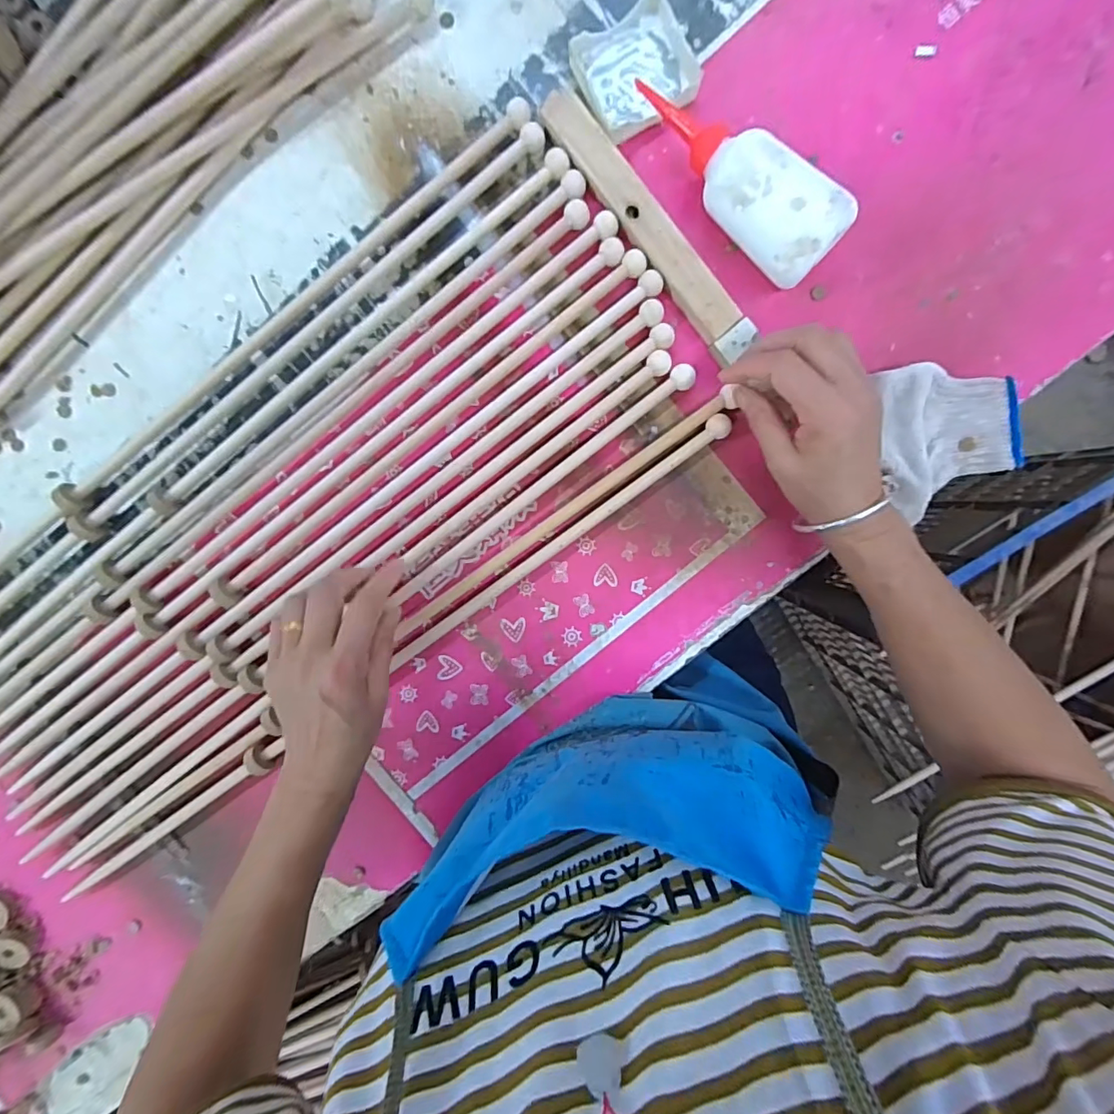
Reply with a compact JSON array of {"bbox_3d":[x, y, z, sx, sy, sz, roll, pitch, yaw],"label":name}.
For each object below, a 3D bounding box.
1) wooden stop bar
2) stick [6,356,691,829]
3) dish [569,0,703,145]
[{"bbox_3d":[0.068,-0.247,0.380,0.030,0.016,0.225,-39,94,6],"label":"wooden stop bar"},{"bbox_3d":[-0.180,0.048,0.424,0.689,0.017,0.019,-34,94,5],"label":"stick"},{"bbox_3d":[0.058,-0.360,0.370,0.081,0.017,0.073,-27,95,5],"label":"dish"}]

